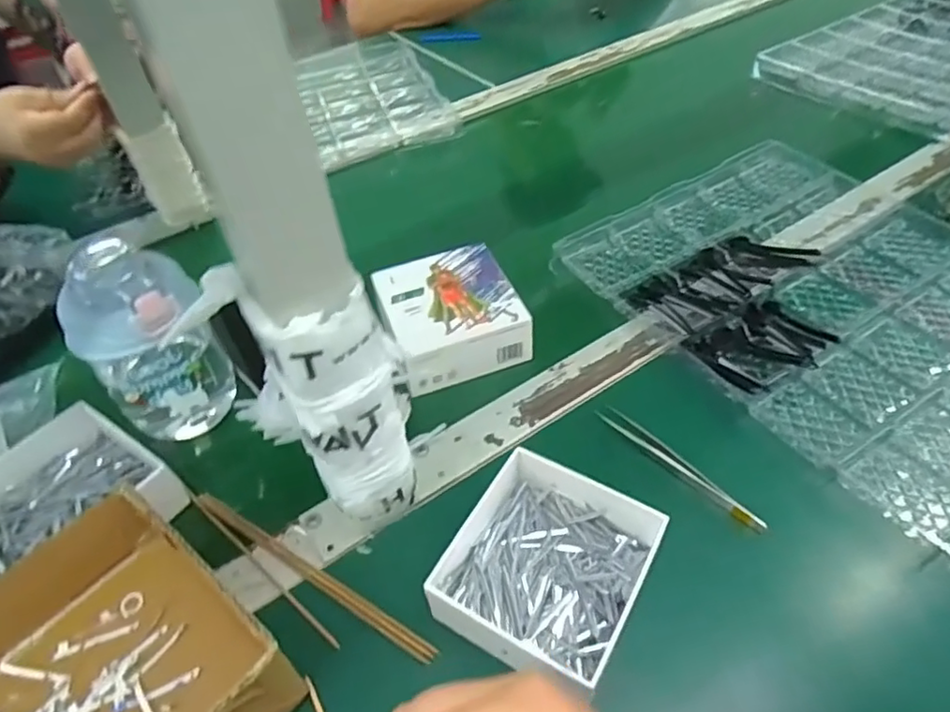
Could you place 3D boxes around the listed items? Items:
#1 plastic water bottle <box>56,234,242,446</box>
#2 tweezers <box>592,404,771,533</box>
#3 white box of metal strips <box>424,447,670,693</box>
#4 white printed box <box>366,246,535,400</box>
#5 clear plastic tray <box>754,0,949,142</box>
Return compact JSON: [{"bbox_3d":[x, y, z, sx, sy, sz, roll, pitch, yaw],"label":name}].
[{"bbox_3d":[-0.220,-0.009,0.414,0.077,0.124,0.073,-36,54,-25],"label":"plastic water bottle"},{"bbox_3d":[0.137,0.073,0.409,0.014,0.007,0.125,-34,53,-24],"label":"tweezers"},{"bbox_3d":[0.039,0.121,0.345,0.101,0.037,0.109,23,54,24],"label":"white box of metal strips"},{"bbox_3d":[-0.020,-0.034,0.501,0.102,0.045,0.108,-17,48,-10],"label":"white printed box"},{"bbox_3d":[0.612,-0.412,0.805,0.417,0.019,0.270,-27,51,-19],"label":"clear plastic tray"}]

